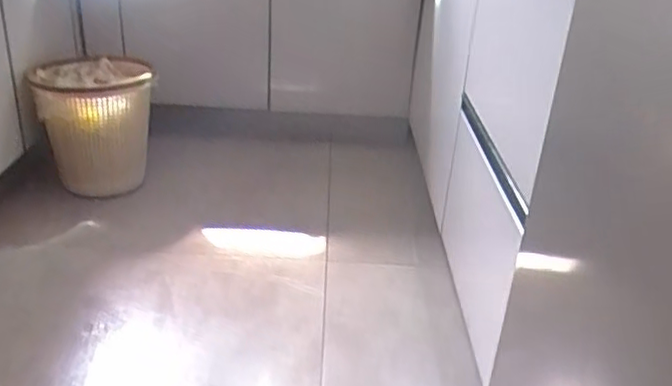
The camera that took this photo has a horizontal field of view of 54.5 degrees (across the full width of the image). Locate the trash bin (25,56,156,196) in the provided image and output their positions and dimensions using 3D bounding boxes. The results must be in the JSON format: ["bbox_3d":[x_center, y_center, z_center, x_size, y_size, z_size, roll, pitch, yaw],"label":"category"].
[{"bbox_3d":[-0.584,-0.152,1.605,0.284,0.288,0.296,-12,30,-32],"label":"trash bin"}]

